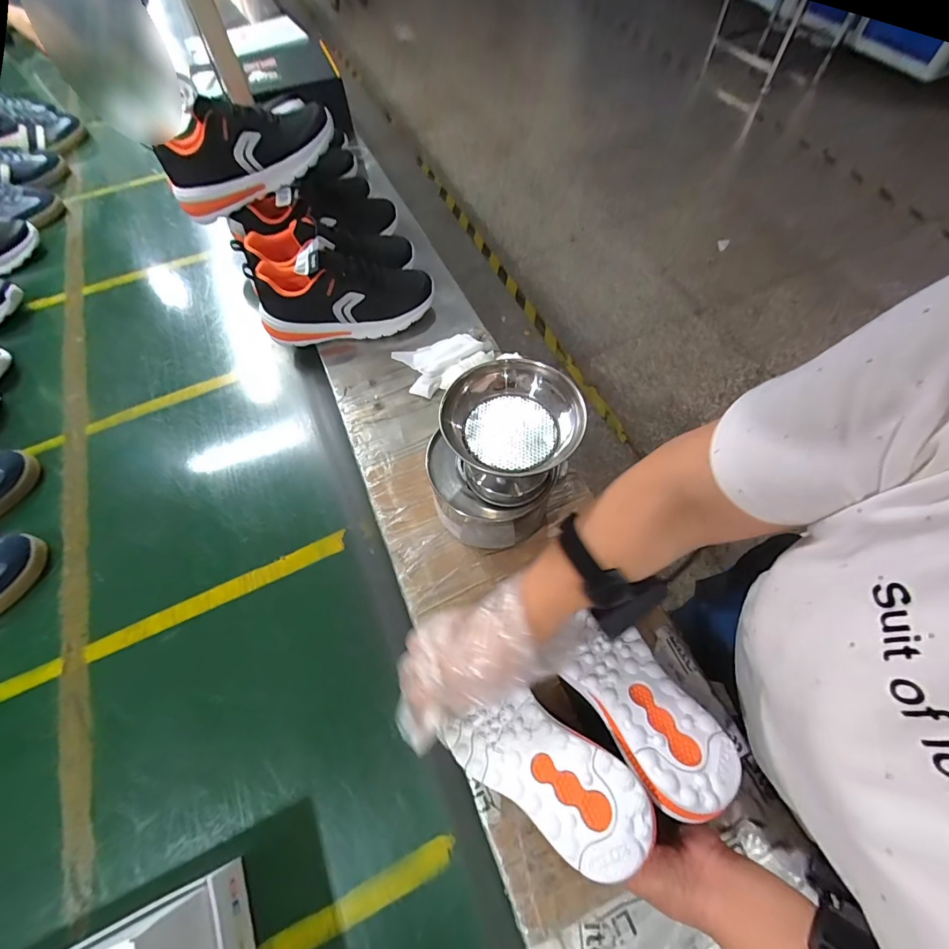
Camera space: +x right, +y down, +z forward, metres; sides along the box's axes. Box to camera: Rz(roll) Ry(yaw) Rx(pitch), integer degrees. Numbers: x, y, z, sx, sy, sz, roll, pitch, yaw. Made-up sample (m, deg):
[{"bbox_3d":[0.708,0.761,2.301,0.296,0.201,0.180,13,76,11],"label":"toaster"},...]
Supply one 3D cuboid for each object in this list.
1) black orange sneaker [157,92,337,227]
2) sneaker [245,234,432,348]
[{"bbox_3d":[-0.349,-0.508,0.652,0.268,0.107,0.089,-29,69,-9],"label":"black orange sneaker"},{"bbox_3d":[-0.200,-0.289,0.644,0.262,0.120,0.098,-6,67,0],"label":"sneaker"}]

